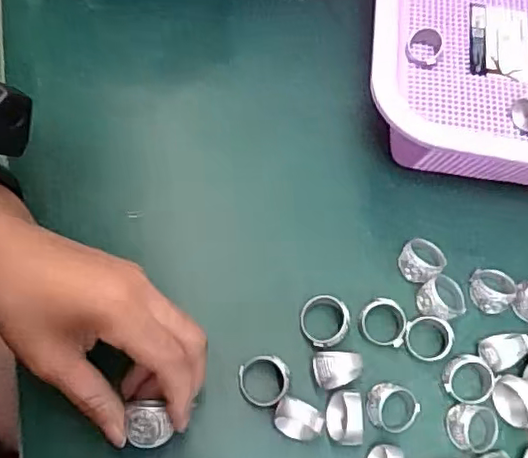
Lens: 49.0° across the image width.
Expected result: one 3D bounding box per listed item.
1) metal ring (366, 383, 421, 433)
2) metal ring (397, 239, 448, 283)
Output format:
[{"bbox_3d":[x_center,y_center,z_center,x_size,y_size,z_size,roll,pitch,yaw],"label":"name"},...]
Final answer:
[{"bbox_3d":[0.067,0.094,0.305,0.028,0.015,0.022,19,66,6],"label":"metal ring"},{"bbox_3d":[0.094,0.018,0.345,0.025,0.017,0.027,1,65,-3],"label":"metal ring"}]

